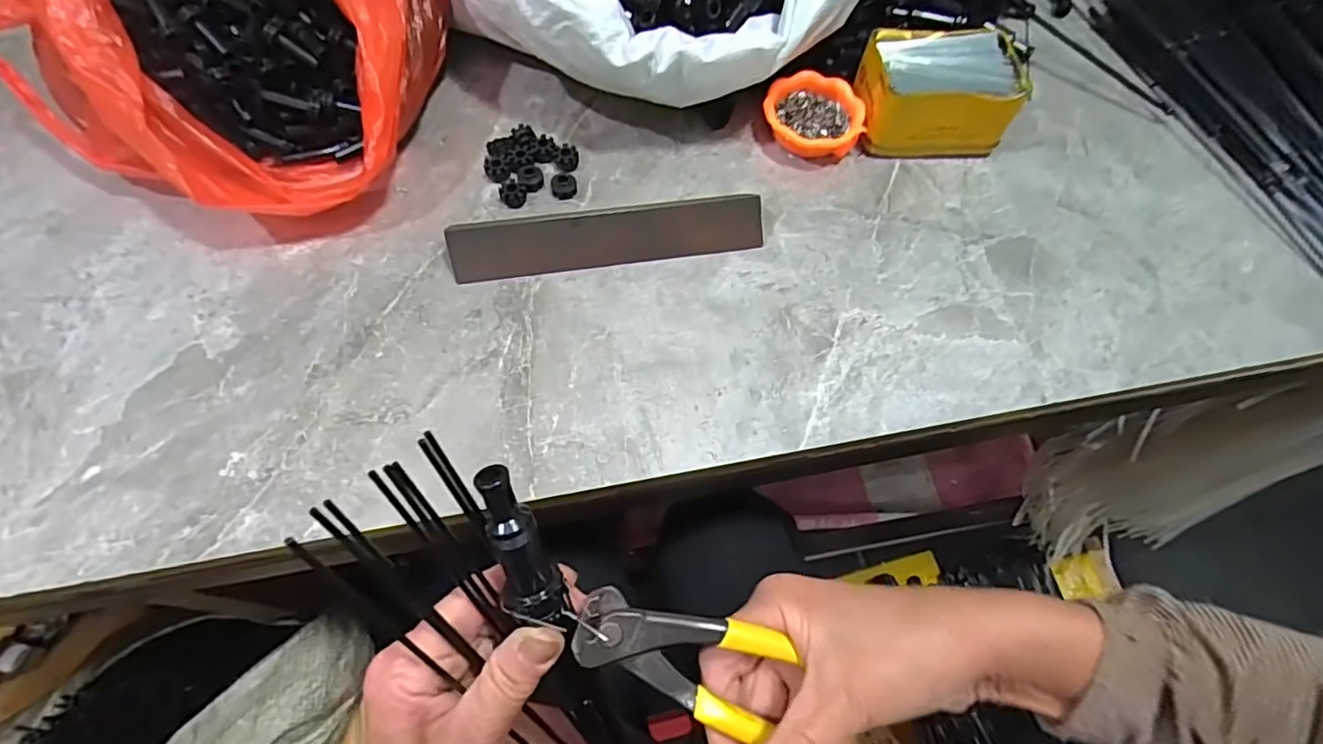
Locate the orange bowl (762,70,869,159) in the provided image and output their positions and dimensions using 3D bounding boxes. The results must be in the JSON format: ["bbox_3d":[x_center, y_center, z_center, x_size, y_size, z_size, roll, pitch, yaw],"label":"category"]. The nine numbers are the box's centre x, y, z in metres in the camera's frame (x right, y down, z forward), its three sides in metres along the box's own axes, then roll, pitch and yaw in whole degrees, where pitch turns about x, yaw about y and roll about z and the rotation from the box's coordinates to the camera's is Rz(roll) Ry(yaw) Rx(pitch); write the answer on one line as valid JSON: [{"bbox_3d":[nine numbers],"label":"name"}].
[{"bbox_3d":[0.119,-0.201,0.492,0.076,0.025,0.067,10,63,2],"label":"orange bowl"}]

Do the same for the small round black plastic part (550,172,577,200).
[{"bbox_3d":[-0.072,-0.137,0.459,0.019,0.013,0.014,-4,63,-5],"label":"small round black plastic part"}]

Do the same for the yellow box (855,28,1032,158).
[{"bbox_3d":[0.219,-0.223,0.494,0.120,0.058,0.090,-2,63,-4],"label":"yellow box"}]

